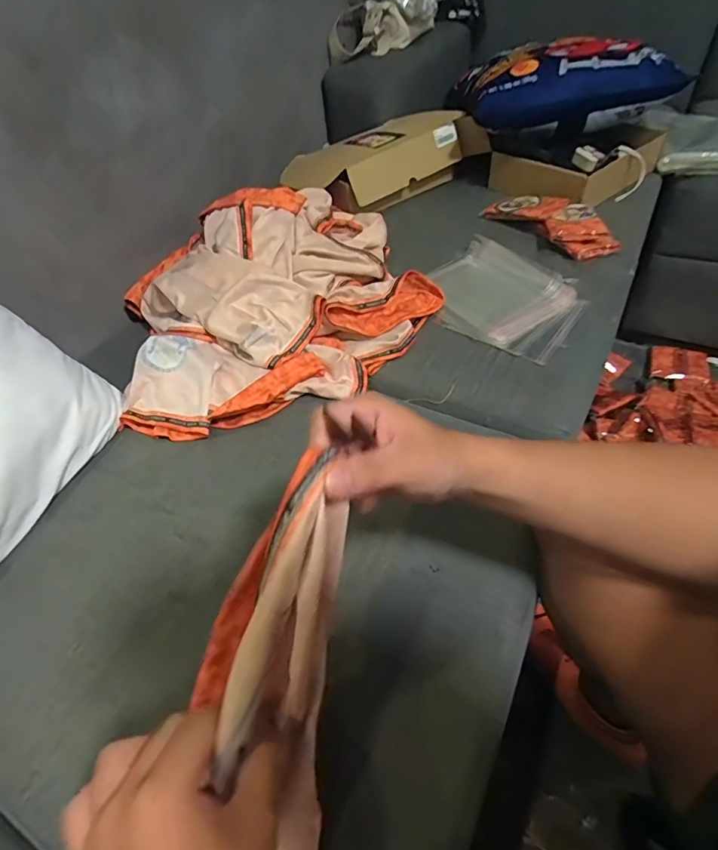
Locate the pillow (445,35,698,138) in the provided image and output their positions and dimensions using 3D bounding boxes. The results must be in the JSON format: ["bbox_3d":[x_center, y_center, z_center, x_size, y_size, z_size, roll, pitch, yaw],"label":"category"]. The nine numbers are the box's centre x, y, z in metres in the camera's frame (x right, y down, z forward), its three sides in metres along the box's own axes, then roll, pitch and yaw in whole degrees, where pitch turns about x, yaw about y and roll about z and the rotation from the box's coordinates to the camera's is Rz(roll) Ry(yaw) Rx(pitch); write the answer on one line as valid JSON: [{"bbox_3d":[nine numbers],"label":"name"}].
[{"bbox_3d":[0.387,-0.665,0.907,0.386,0.111,0.187,-2,50,4],"label":"pillow"}]

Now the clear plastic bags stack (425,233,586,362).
[{"bbox_3d":[0.217,-0.200,0.713,0.245,0.019,0.190,35,61,29],"label":"clear plastic bags stack"}]

